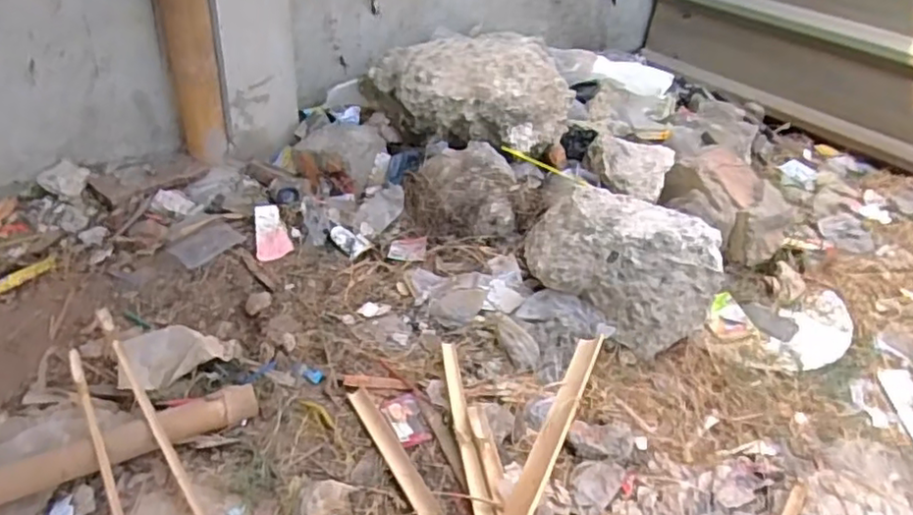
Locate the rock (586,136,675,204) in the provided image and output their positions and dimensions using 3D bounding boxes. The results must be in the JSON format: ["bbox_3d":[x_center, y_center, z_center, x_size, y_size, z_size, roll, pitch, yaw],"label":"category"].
[{"bbox_3d":[0.369,-0.196,1.392,0.183,0.081,0.143,15,38,13],"label":"rock"}]

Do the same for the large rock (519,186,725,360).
[{"bbox_3d":[0.298,-0.005,1.190,0.326,0.219,0.257,14,38,8],"label":"large rock"}]

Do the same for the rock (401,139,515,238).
[{"bbox_3d":[0.007,-0.133,1.337,0.227,0.124,0.210,3,37,-2],"label":"rock"}]

